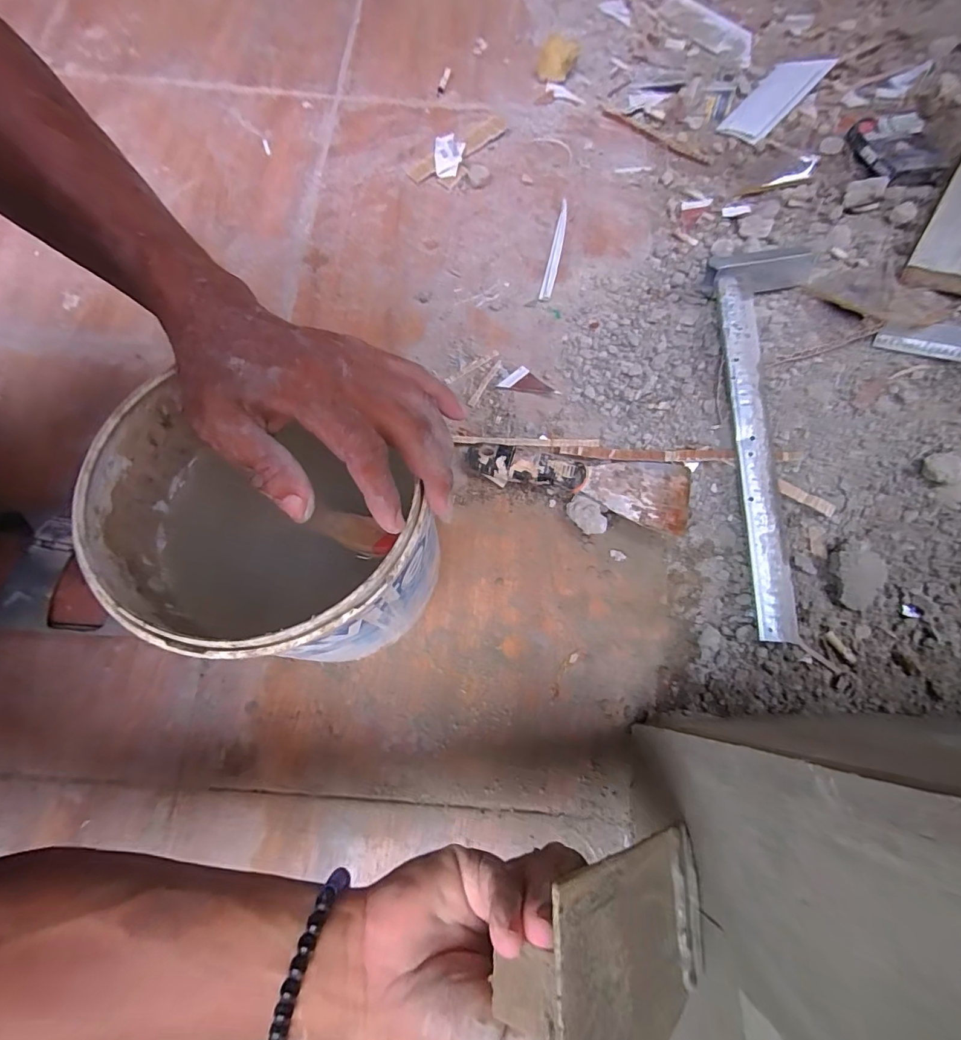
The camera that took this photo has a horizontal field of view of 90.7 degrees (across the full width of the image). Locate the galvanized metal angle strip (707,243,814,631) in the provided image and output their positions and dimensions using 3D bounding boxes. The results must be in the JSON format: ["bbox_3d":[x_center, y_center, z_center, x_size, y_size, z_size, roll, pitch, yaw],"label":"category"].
[{"bbox_3d":[0.265,-0.087,0.428,0.092,0.040,0.371,3,73,0],"label":"galvanized metal angle strip"}]

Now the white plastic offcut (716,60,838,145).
[{"bbox_3d":[0.357,-0.516,0.577,0.056,0.010,0.153,40,84,23],"label":"white plastic offcut"}]

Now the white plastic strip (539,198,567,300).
[{"bbox_3d":[0.086,-0.308,0.542,0.014,0.013,0.133,13,74,3],"label":"white plastic strip"}]

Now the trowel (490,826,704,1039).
[{"bbox_3d":[0.065,0.195,0.222,0.041,0.150,0.078,-10,68,40],"label":"trowel"}]

